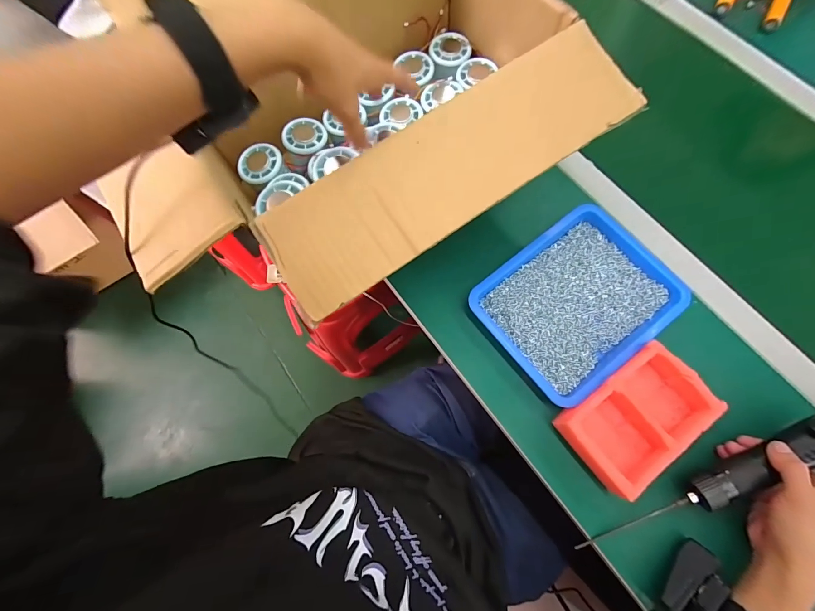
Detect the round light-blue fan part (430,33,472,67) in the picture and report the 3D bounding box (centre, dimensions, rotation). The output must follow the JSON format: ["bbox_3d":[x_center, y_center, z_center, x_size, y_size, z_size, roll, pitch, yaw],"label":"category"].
[{"bbox_3d":[0.059,-0.352,0.473,0.056,0.011,0.047,9,74,4],"label":"round light-blue fan part"}]

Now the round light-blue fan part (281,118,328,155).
[{"bbox_3d":[-0.134,-0.221,0.449,0.053,0.012,0.056,16,75,6],"label":"round light-blue fan part"}]

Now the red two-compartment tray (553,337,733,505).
[{"bbox_3d":[0.241,0.119,0.369,0.148,0.035,0.090,-36,76,-9],"label":"red two-compartment tray"}]

